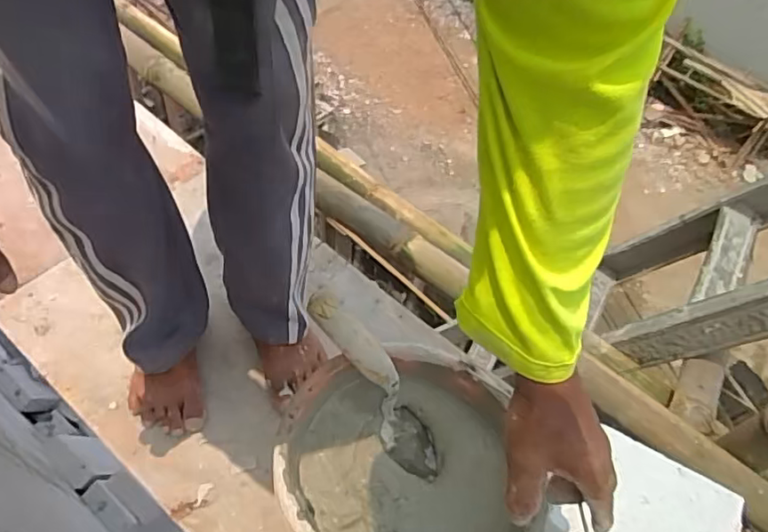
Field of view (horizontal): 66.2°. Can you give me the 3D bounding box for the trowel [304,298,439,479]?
[{"bbox_3d":[-0.008,0.116,0.584,0.051,0.052,0.209,-33,101,-24],"label":"trowel"}]

